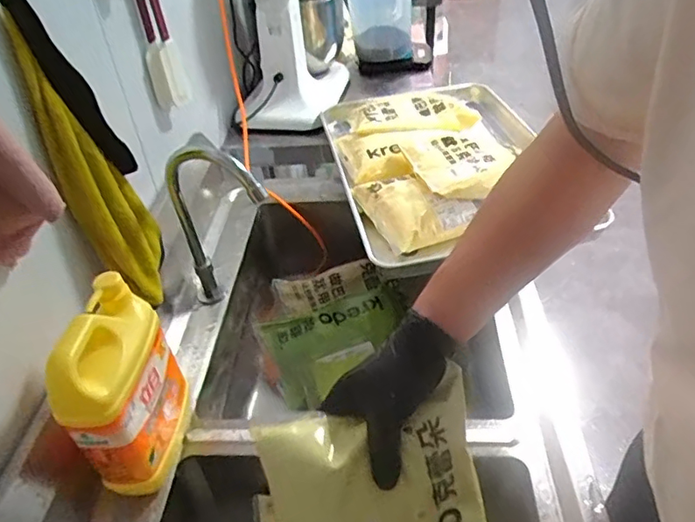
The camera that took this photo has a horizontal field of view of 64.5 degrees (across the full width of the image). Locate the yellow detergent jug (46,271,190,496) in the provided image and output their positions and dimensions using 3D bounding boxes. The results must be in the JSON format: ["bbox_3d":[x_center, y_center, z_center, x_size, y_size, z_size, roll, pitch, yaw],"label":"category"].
[{"bbox_3d":[-0.234,0.131,0.585,0.073,0.195,0.132,-1,39,4],"label":"yellow detergent jug"}]

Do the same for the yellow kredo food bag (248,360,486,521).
[{"bbox_3d":[0.037,0.239,0.490,0.184,0.264,0.036,-14,8,-9],"label":"yellow kredo food bag"}]

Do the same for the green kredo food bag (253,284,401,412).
[{"bbox_3d":[-0.016,0.130,0.962,0.249,0.043,0.184,-21,41,-19],"label":"green kredo food bag"}]

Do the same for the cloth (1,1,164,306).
[{"bbox_3d":[-0.286,-0.087,0.647,0.082,0.315,0.081,-17,41,-15],"label":"cloth"}]

